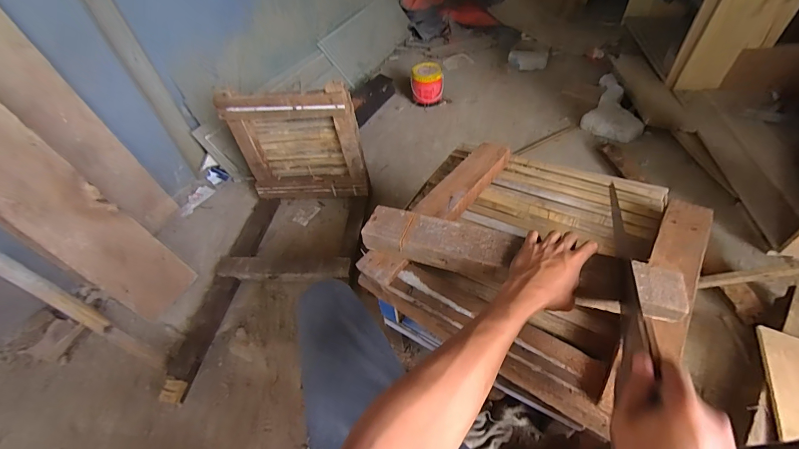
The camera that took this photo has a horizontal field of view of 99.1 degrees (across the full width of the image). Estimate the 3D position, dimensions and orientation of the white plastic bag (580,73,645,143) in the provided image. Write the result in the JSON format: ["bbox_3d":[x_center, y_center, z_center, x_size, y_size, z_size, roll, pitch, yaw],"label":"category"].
[{"bbox_3d":[0.918,-0.521,1.501,0.217,0.072,0.481,9,48,16],"label":"white plastic bag"}]

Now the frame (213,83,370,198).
[{"bbox_3d":[-0.339,-0.258,1.134,0.427,0.383,0.089,-4,46,3],"label":"frame"}]

